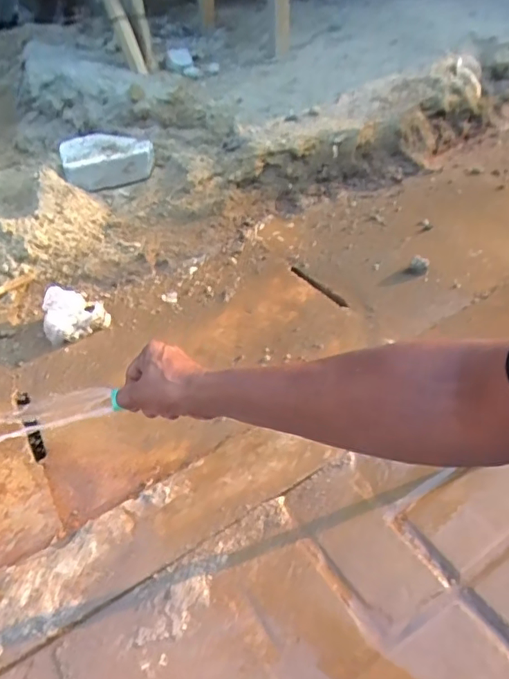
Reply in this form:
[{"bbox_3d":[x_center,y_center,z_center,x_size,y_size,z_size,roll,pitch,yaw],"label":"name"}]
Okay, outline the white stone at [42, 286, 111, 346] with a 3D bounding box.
[{"bbox_3d":[-0.359,-0.054,1.047,0.124,0.070,0.091,-19,41,-15],"label":"white stone"}]

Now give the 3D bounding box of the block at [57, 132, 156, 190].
[{"bbox_3d":[-0.349,-0.427,1.251,0.201,0.089,0.181,-18,40,-11],"label":"block"}]

